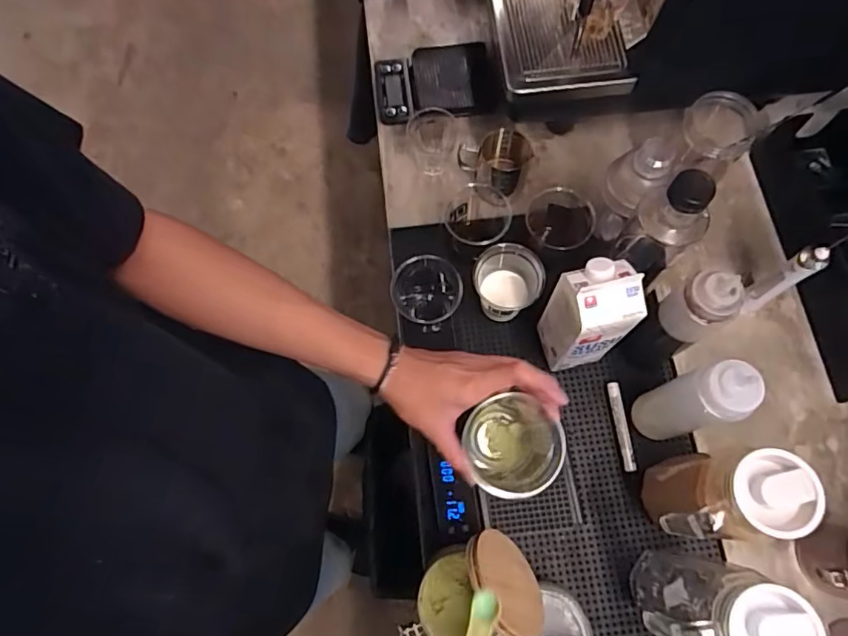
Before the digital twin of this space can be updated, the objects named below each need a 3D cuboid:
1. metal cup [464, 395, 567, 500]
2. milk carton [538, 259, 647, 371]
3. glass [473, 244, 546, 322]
[{"bbox_3d":[0.080,0.120,0.535,0.084,0.111,0.090,0,82,0],"label":"metal cup"},{"bbox_3d":[0.189,0.004,0.654,0.082,0.201,0.083,-14,75,-5],"label":"milk carton"},{"bbox_3d":[0.115,-0.042,0.755,0.092,0.106,0.083,7,74,1],"label":"glass"}]

